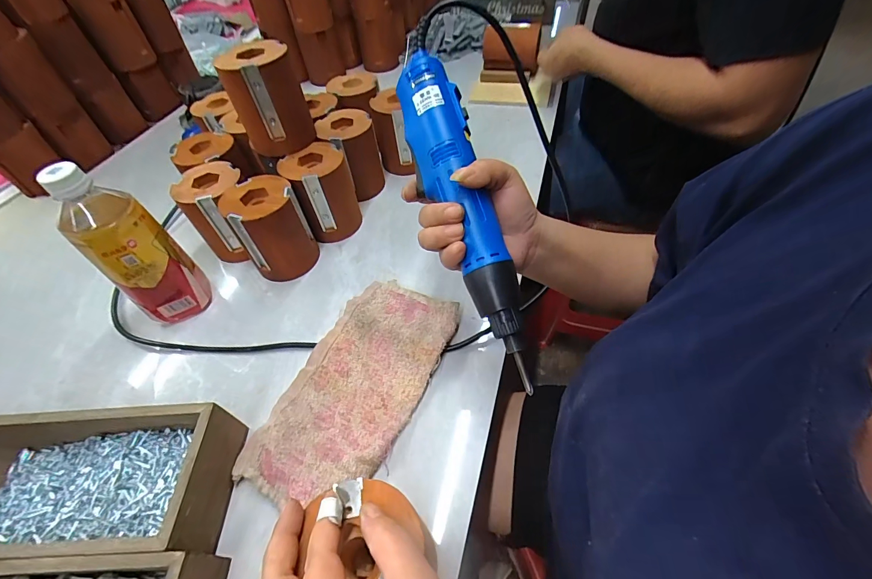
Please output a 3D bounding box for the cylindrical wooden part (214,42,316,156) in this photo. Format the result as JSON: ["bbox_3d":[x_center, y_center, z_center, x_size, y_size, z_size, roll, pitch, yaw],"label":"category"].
[{"bbox_3d":[-0.194,-0.219,0.439,0.077,0.100,0.071,-27,55,-17],"label":"cylindrical wooden part"}]

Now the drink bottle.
[{"bbox_3d":[-0.303,-0.036,0.382,0.061,0.177,0.054,-21,55,-11],"label":"drink bottle"}]

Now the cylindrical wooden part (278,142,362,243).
[{"bbox_3d":[-0.141,-0.121,0.483,0.072,0.101,0.066,-2,53,3],"label":"cylindrical wooden part"}]

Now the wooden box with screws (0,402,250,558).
[{"bbox_3d":[-0.314,0.159,0.305,0.283,0.065,0.097,-4,53,2],"label":"wooden box with screws"}]

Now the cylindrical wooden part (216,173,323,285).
[{"bbox_3d":[-0.190,-0.068,0.444,0.074,0.098,0.074,-2,53,3],"label":"cylindrical wooden part"}]

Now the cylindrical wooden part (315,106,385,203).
[{"bbox_3d":[-0.120,-0.190,0.535,0.075,0.100,0.071,31,62,24],"label":"cylindrical wooden part"}]

